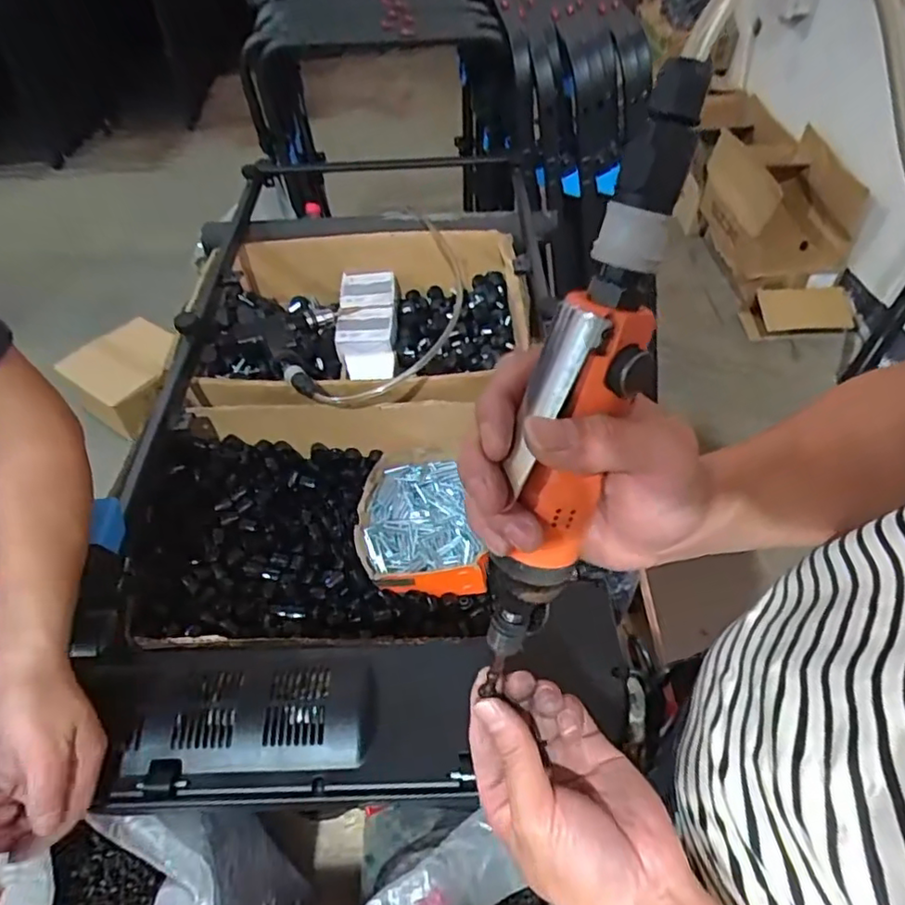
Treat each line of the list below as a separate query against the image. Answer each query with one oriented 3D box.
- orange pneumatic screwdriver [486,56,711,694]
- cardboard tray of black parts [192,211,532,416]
[{"bbox_3d":[0.045,0.000,0.249,0.036,0.271,0.034,21,27,18],"label":"orange pneumatic screwdriver"},{"bbox_3d":[-0.135,-0.204,0.947,0.463,0.131,0.441,5,50,6],"label":"cardboard tray of black parts"}]

